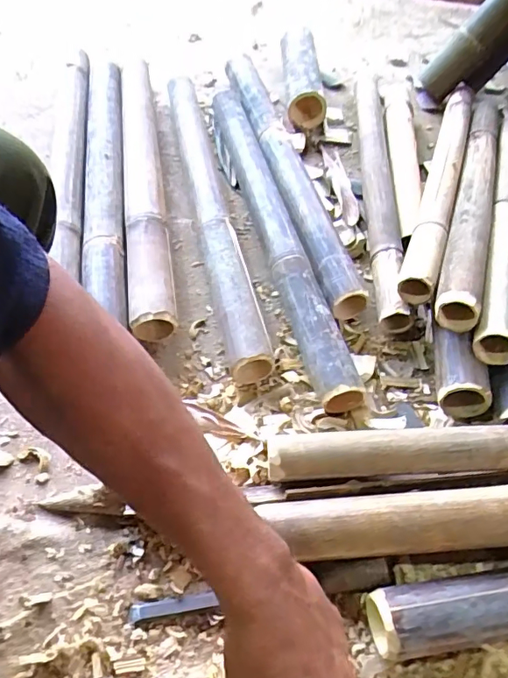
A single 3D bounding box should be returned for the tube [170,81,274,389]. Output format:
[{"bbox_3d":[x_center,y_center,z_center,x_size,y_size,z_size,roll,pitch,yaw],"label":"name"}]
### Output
[{"bbox_3d":[-0.069,-0.212,0.778,0.058,0.054,0.623,-8,56,-11],"label":"tube"}]

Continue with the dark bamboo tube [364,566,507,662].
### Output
[{"bbox_3d":[0.232,0.247,0.471,0.251,0.055,0.058,-6,56,-9],"label":"dark bamboo tube"}]

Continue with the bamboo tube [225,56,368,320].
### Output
[{"bbox_3d":[0.047,-0.289,0.821,0.060,0.049,0.603,-11,57,-12],"label":"bamboo tube"}]

